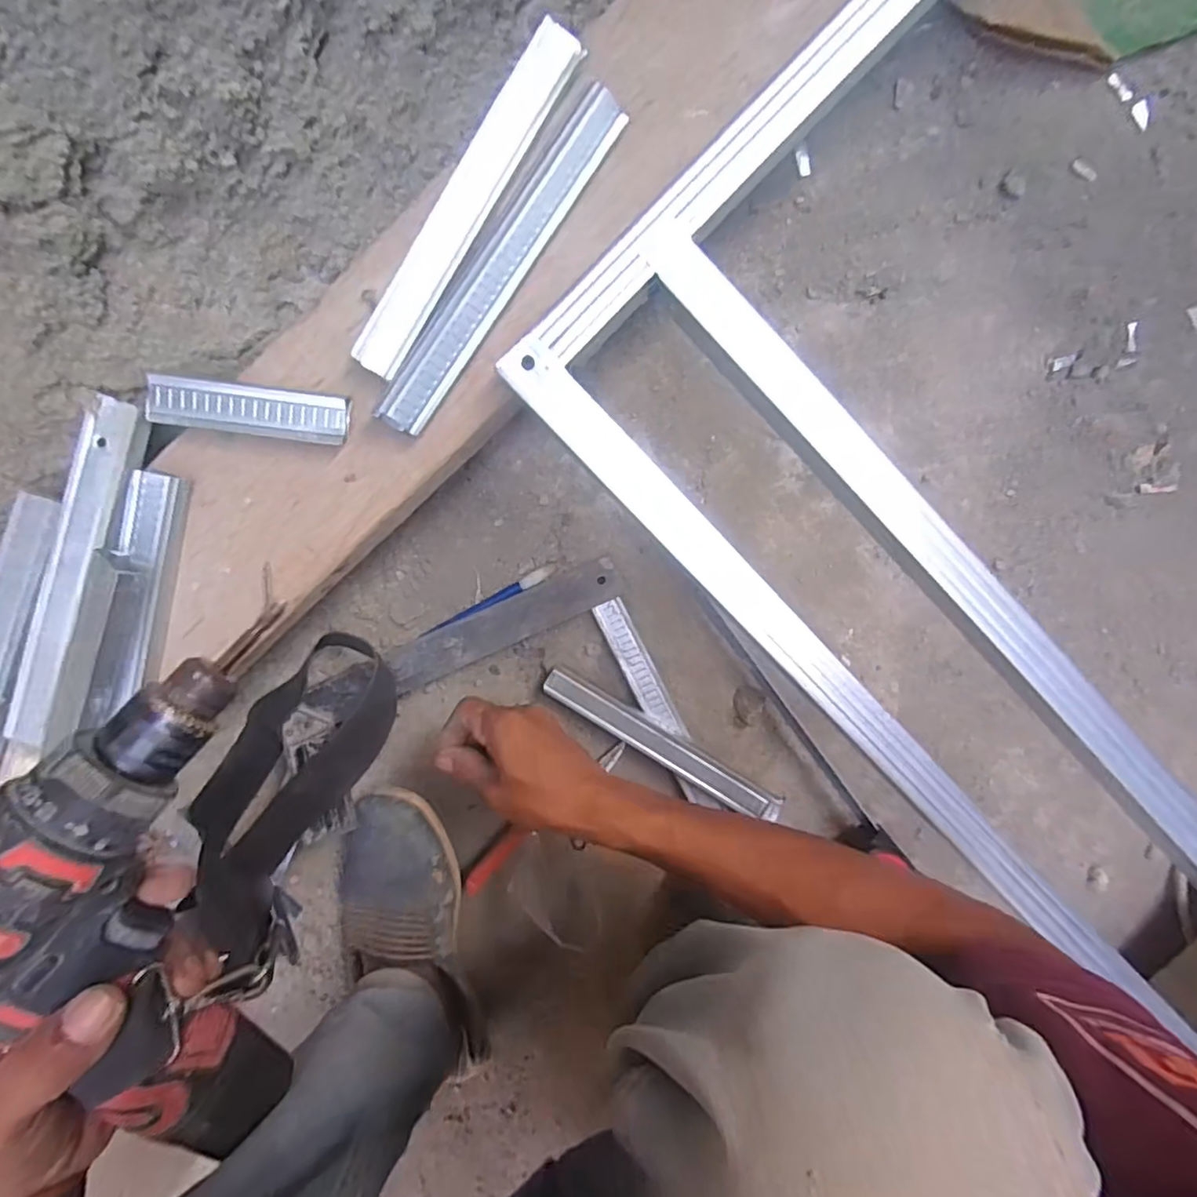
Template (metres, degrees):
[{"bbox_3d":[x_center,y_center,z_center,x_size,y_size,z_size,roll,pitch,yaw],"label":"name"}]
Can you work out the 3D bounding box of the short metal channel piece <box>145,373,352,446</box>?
[{"bbox_3d":[-0.204,-0.111,0.358,0.108,0.012,0.030,7,92,-4],"label":"short metal channel piece"}]

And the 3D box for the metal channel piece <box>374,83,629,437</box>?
[{"bbox_3d":[-0.057,-0.196,0.357,0.027,0.021,0.223,34,90,-4],"label":"metal channel piece"}]

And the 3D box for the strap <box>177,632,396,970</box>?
[{"bbox_3d":[-0.245,0.135,0.483,0.106,0.069,0.232,30,88,-8],"label":"strap"}]

